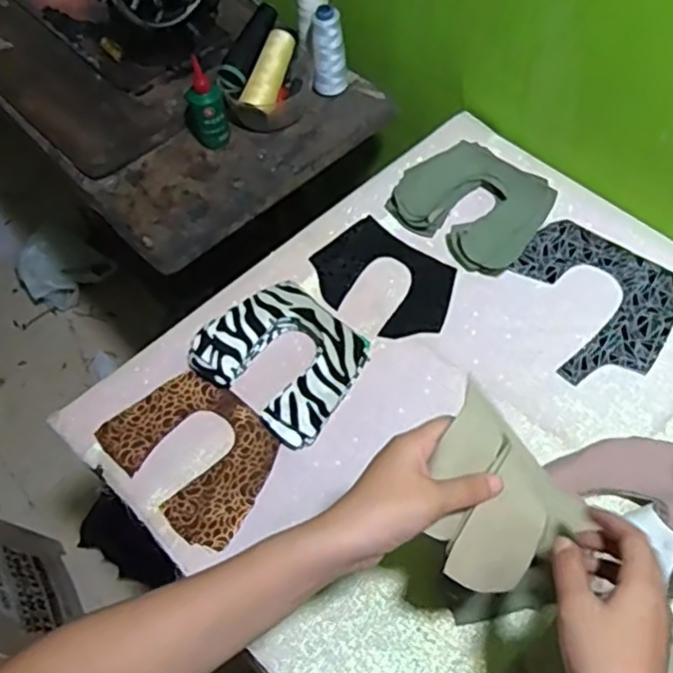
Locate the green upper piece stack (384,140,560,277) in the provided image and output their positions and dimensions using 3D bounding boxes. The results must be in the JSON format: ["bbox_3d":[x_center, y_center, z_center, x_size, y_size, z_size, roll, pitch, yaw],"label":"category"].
[{"bbox_3d":[0.157,-0.151,0.777,0.165,0.038,0.137,36,68,22],"label":"green upper piece stack"}]

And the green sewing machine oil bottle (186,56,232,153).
[{"bbox_3d":[-0.166,-0.291,0.848,0.048,0.104,0.056,-22,60,-9],"label":"green sewing machine oil bottle"}]

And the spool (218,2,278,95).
[{"bbox_3d":[-0.113,-0.372,0.865,0.040,0.033,0.128,18,75,14],"label":"spool"}]

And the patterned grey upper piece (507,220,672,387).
[{"bbox_3d":[0.264,-0.037,0.716,0.171,0.008,0.174,33,67,21],"label":"patterned grey upper piece"}]

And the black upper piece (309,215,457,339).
[{"bbox_3d":[0.054,-0.062,0.750,0.156,0.010,0.113,33,69,17],"label":"black upper piece"}]

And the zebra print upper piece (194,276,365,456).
[{"bbox_3d":[-0.052,0.020,0.690,0.155,0.035,0.136,34,67,21],"label":"zebra print upper piece"}]

